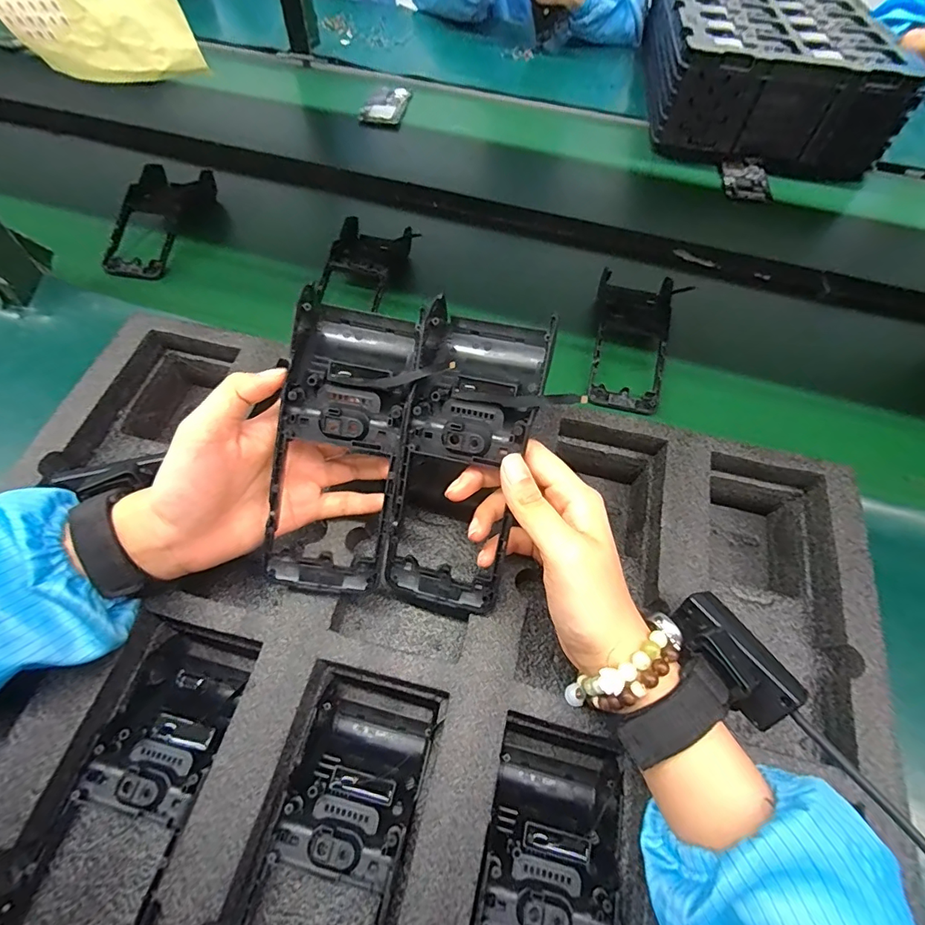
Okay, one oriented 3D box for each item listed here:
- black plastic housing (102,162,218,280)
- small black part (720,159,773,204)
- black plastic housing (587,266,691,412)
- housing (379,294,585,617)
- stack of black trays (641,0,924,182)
[{"bbox_3d":[-0.369,-0.291,0.589,0.089,0.052,0.159,6,60,0],"label":"black plastic housing"},{"bbox_3d":[0.419,-0.422,0.711,0.069,0.009,0.099,5,60,0],"label":"small black part"},{"bbox_3d":[0.183,-0.130,0.517,0.082,0.039,0.172,14,60,5],"label":"black plastic housing"},{"bbox_3d":[-0.001,0.003,0.300,0.084,0.051,0.194,15,90,7],"label":"housing"},{"bbox_3d":[0.499,-0.704,0.811,0.330,0.126,0.518,10,60,3],"label":"stack of black trays"}]

